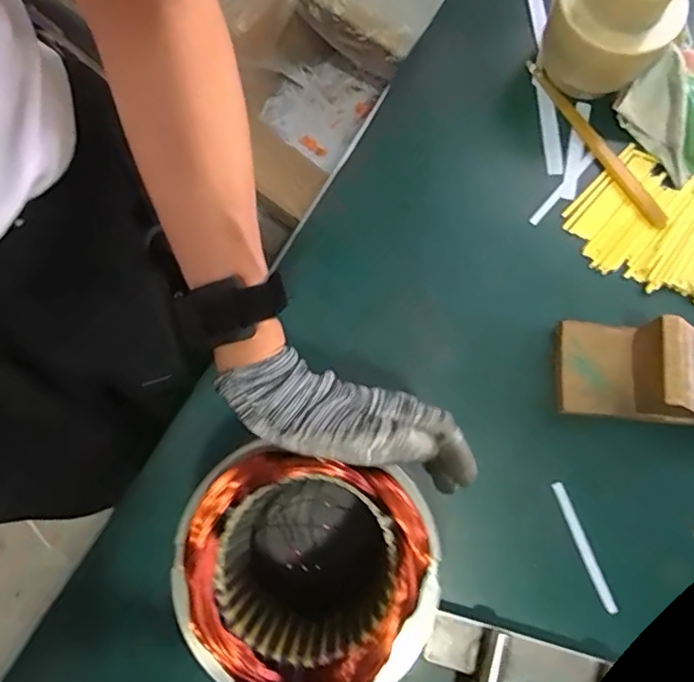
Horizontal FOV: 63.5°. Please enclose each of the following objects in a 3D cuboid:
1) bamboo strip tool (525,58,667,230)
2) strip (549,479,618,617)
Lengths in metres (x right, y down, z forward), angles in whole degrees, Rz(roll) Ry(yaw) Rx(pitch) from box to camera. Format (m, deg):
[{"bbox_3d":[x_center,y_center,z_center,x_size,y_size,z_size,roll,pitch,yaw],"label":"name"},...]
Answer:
[{"bbox_3d":[0.245,-0.197,0.557,0.017,0.007,0.210,-31,78,-8],"label":"bamboo strip tool"},{"bbox_3d":[0.200,0.173,0.473,0.009,0.005,0.110,-20,77,-6],"label":"strip"}]

